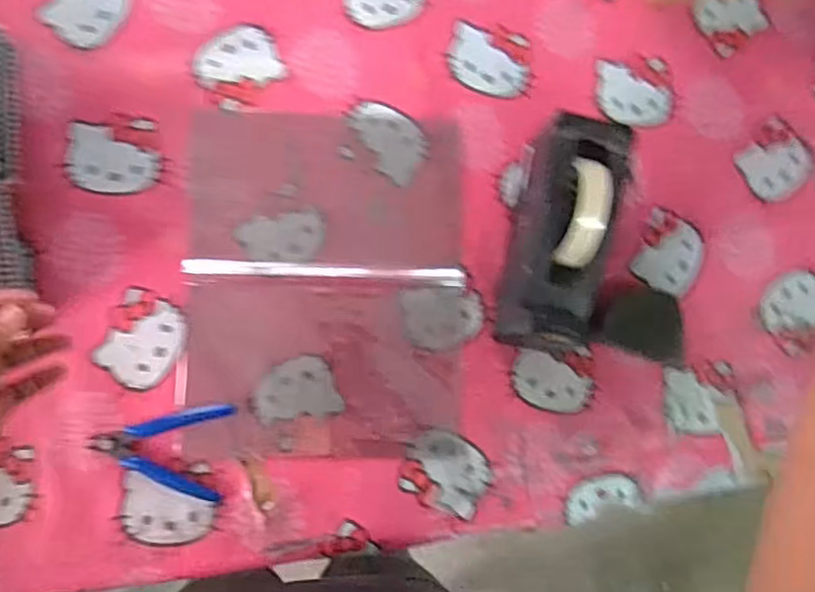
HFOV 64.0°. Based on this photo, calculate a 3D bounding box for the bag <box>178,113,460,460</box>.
[{"bbox_3d":[-0.076,-0.012,0.613,0.252,0.010,0.316,3,86,-6],"label":"bag"}]

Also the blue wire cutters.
[{"bbox_3d":[-0.217,0.131,0.578,0.111,0.010,0.084,12,84,-7],"label":"blue wire cutters"}]

